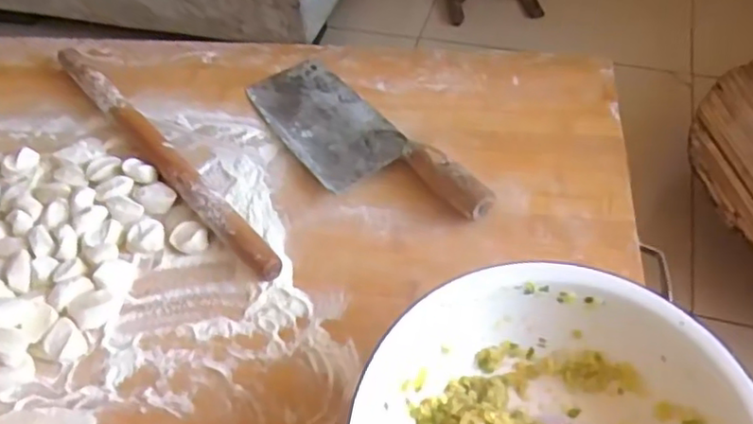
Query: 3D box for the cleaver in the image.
[{"bbox_3d":[-0.023,-0.065,0.570,0.090,0.030,0.273,-32,56,-20],"label":"cleaver"}]

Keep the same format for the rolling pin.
[{"bbox_3d":[-0.205,-0.057,0.582,0.025,0.029,0.370,-36,57,-22],"label":"rolling pin"}]

